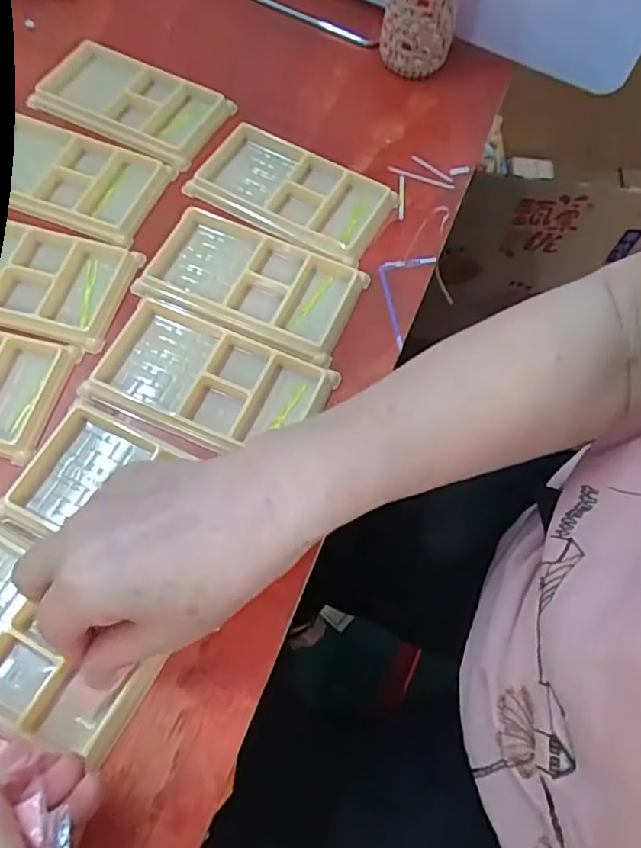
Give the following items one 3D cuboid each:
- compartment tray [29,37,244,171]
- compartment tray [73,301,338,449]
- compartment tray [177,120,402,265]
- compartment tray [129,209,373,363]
[{"bbox_3d":[-0.151,-0.252,0.469,0.148,0.012,0.084,27,66,8],"label":"compartment tray"},{"bbox_3d":[-0.068,-0.026,0.374,0.139,0.020,0.078,19,65,5],"label":"compartment tray"},{"bbox_3d":[-0.021,-0.168,0.440,0.133,0.012,0.077,27,66,7],"label":"compartment tray"},{"bbox_3d":[-0.045,-0.095,0.406,0.135,0.015,0.077,22,65,7],"label":"compartment tray"}]

